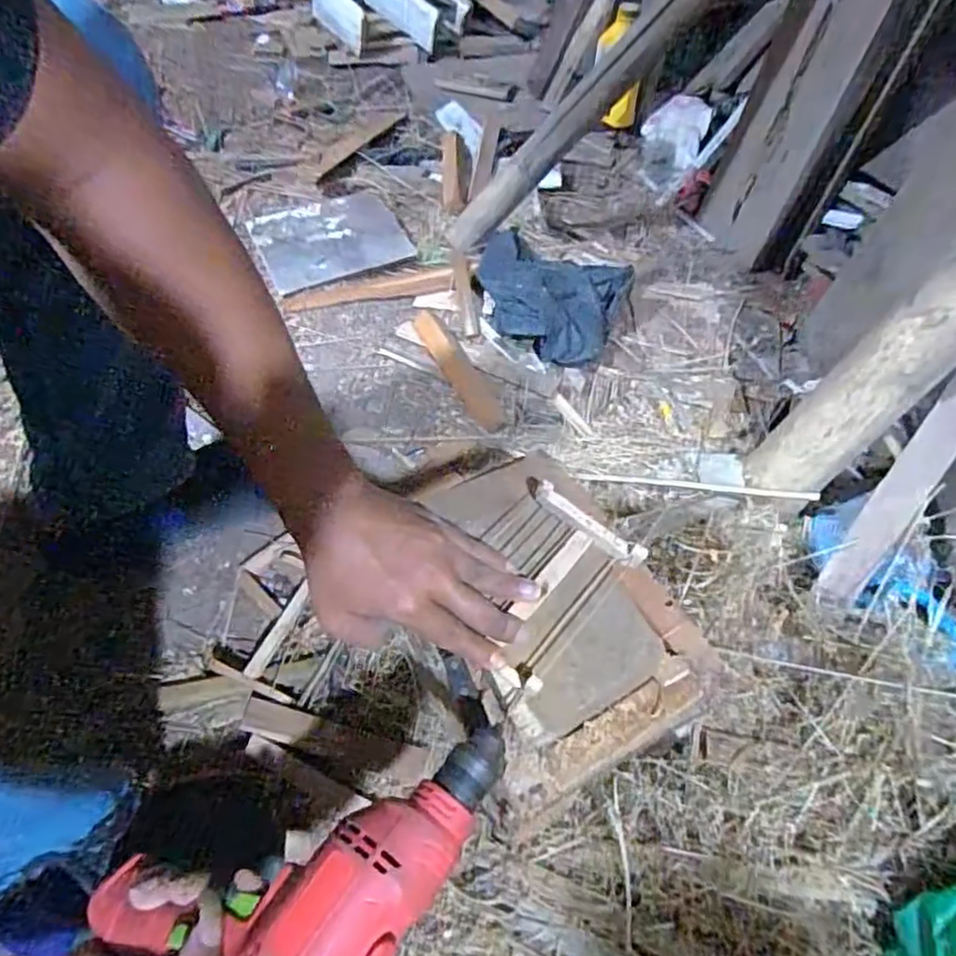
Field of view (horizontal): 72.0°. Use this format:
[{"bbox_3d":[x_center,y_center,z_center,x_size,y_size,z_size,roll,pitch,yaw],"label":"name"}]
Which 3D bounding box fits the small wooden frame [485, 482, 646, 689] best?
[{"bbox_3d":[0.040,0.074,0.486,0.107,0.029,0.142,33,62,25],"label":"small wooden frame"}]

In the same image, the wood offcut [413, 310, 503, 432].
[{"bbox_3d":[-0.027,-0.155,0.933,0.042,0.020,0.245,-24,55,-14],"label":"wood offcut"}]

